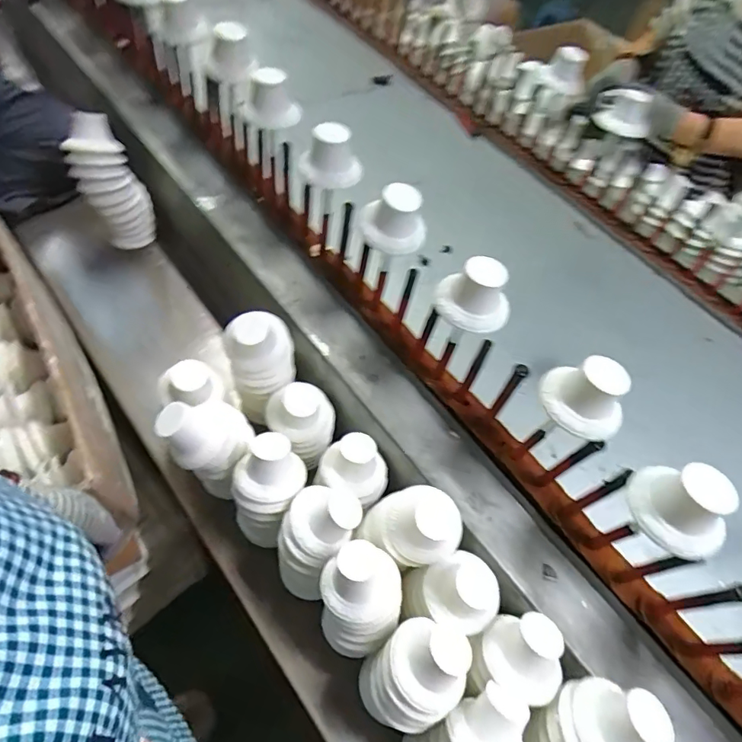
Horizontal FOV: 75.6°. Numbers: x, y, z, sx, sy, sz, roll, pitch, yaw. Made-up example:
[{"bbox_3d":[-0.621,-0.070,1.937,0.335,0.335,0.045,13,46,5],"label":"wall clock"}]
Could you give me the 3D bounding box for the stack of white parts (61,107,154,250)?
[{"bbox_3d":[-0.511,-0.362,0.945,0.102,0.259,0.096,-19,47,-11],"label":"stack of white parts"}]

